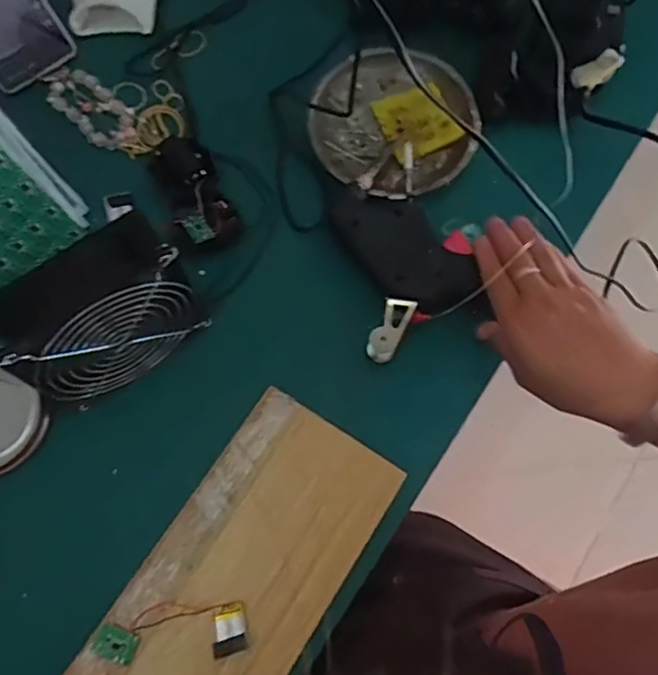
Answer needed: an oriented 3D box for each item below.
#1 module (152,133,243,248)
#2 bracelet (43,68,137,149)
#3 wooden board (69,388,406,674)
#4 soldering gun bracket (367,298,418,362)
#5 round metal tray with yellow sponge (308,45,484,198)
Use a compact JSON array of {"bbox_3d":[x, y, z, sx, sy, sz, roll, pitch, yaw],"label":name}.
[{"bbox_3d":[-0.113,-0.123,0.496,0.049,0.017,0.100,-25,72,-10],"label":"module"},{"bbox_3d":[-0.213,-0.208,0.529,0.098,0.005,0.048,43,75,13],"label":"bracelet"},{"bbox_3d":[-0.119,0.245,0.363,0.116,0.009,0.453,32,72,10],"label":"wooden board"},{"bbox_3d":[0.045,-0.006,0.444,0.022,0.009,0.053,30,105,9],"label":"soldering gun bracket"},{"bbox_3d":[0.057,-0.187,0.516,0.139,0.024,0.144,0,70,-1],"label":"round metal tray with yellow sponge"}]

